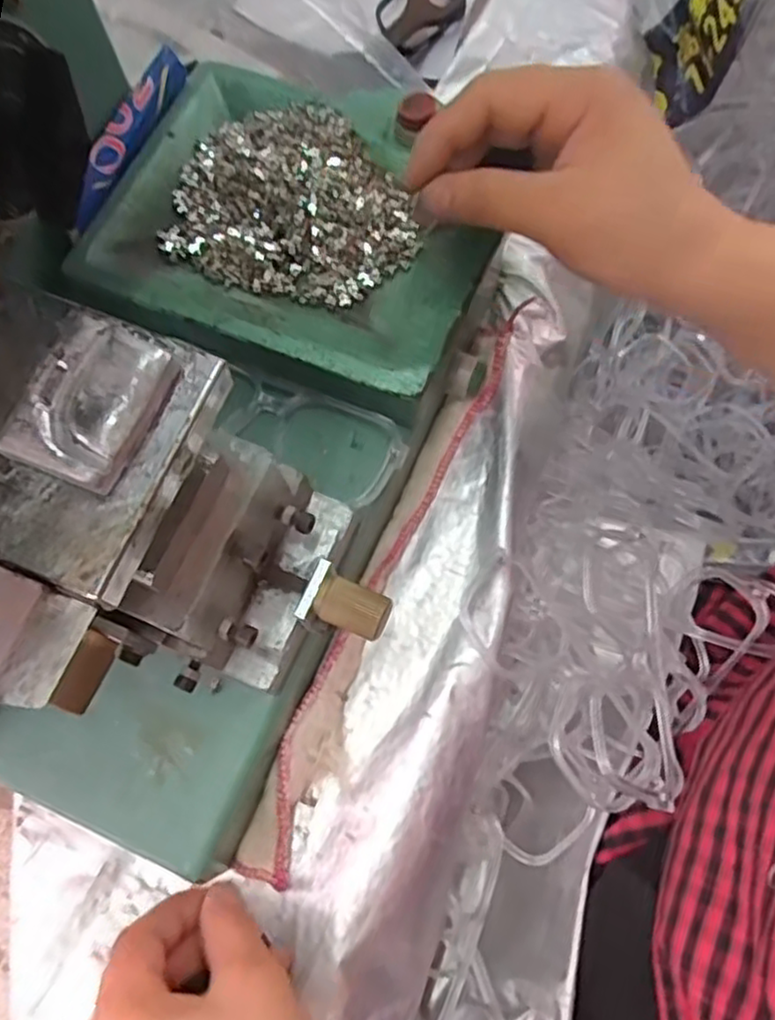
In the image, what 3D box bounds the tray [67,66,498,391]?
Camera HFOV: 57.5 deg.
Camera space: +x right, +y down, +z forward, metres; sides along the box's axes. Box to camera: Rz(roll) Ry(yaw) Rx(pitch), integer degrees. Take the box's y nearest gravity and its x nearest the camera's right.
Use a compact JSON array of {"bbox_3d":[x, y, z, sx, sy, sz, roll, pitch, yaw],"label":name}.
[{"bbox_3d":[-0.043,-0.155,0.363,0.194,0.020,0.167,22,74,9],"label":"tray"}]

